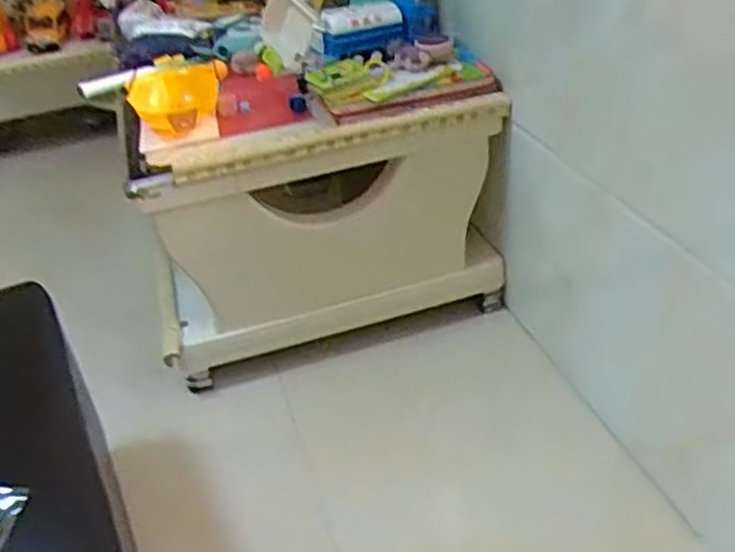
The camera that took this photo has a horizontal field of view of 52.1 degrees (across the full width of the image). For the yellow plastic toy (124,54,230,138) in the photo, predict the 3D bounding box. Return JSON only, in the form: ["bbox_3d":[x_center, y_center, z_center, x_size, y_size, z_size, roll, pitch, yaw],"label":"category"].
[{"bbox_3d":[-0.325,-0.312,1.290,0.112,0.097,0.138,9,36,22],"label":"yellow plastic toy"}]

